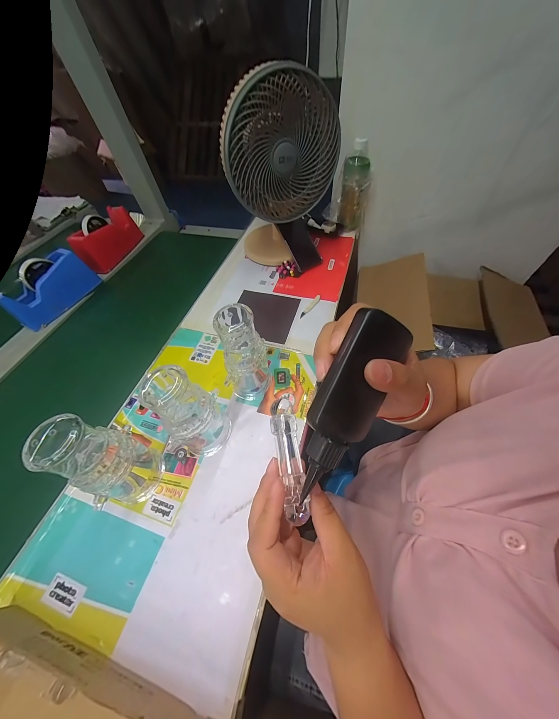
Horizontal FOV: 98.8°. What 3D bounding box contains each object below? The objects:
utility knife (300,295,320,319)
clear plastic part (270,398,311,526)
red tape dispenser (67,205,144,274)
[{"bbox_3d":[0.071,-0.122,0.552,0.010,0.010,0.068,38,80,26],"label":"utility knife"},{"bbox_3d":[0.008,0.080,0.204,0.020,0.018,0.091,-7,60,0],"label":"clear plastic part"},{"bbox_3d":[-0.499,-0.348,0.694,0.064,0.098,0.202,8,57,10],"label":"red tape dispenser"}]

